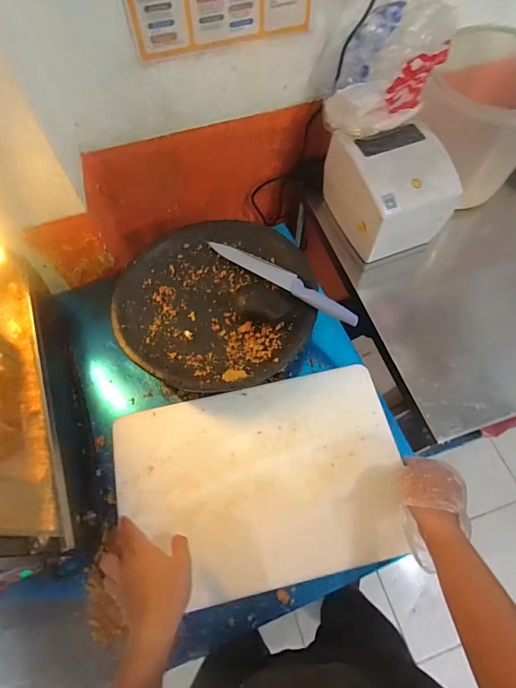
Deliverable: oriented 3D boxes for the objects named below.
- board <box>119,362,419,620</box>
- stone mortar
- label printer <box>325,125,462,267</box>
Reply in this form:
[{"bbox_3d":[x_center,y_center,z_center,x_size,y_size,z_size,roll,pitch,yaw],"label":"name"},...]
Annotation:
[{"bbox_3d":[0.006,0.214,0.624,0.440,0.018,0.301,-12,65,-5],"label":"board"},{"bbox_3d":[-0.077,-0.077,0.717,0.343,0.084,0.339,-5,65,-2],"label":"stone mortar"},{"bbox_3d":[0.259,-0.314,0.776,0.175,0.162,0.205,-19,66,-8],"label":"label printer"}]

